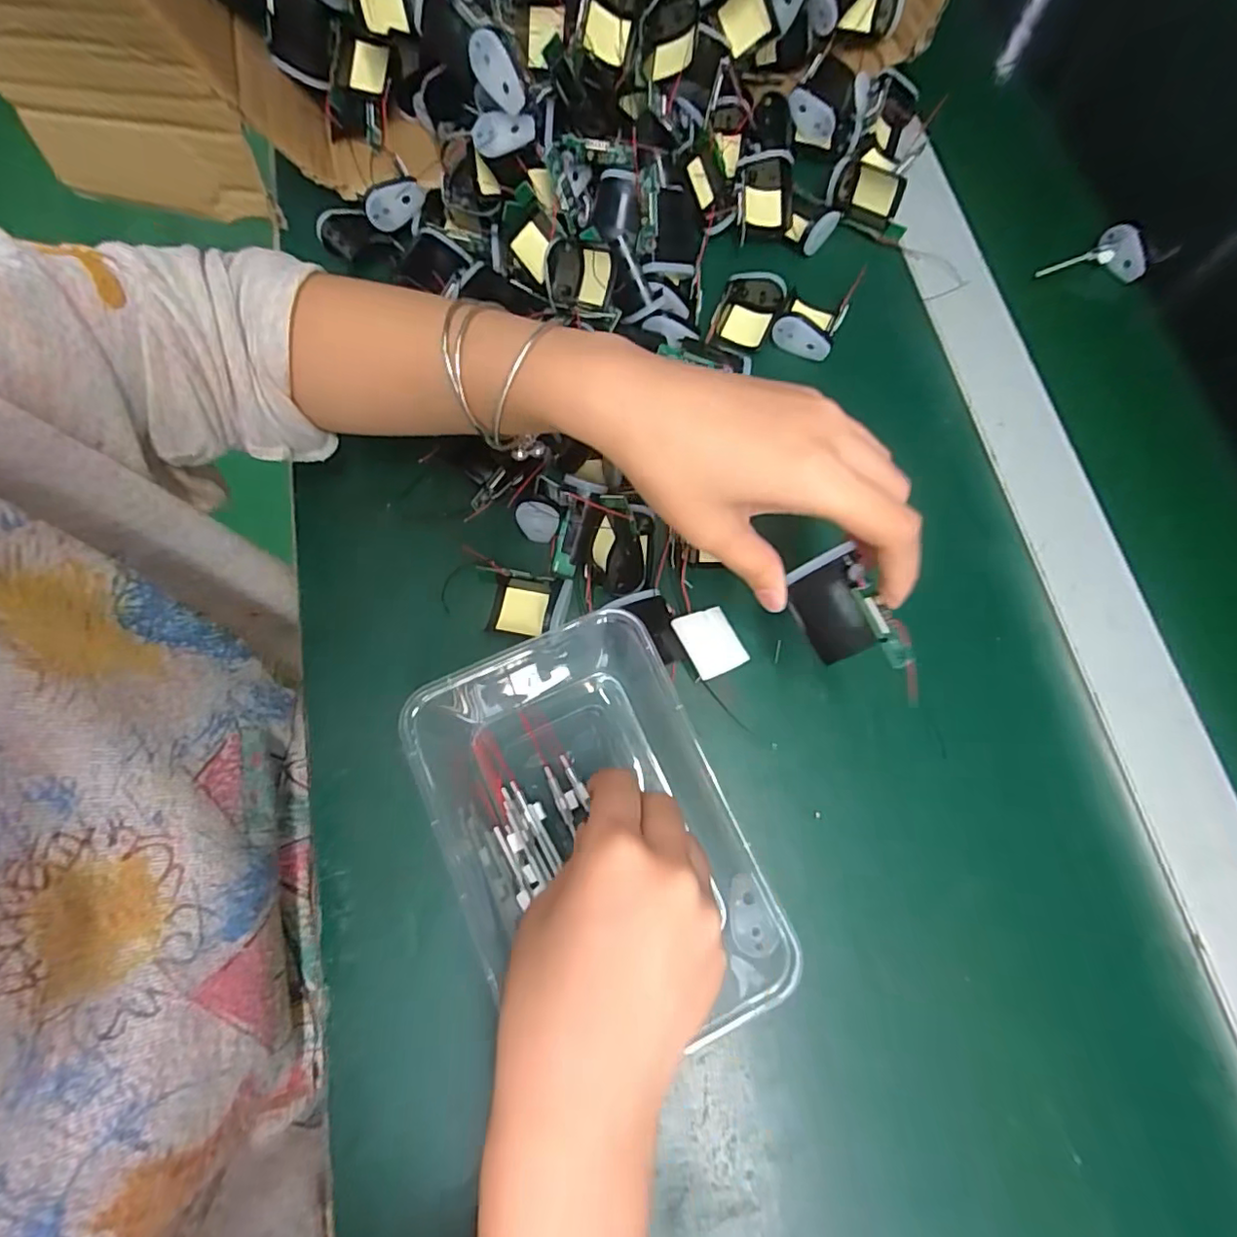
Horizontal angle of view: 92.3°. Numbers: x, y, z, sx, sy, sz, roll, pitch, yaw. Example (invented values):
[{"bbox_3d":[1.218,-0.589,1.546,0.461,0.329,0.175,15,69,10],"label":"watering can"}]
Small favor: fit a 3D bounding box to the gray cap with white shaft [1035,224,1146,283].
[{"bbox_3d":[0.309,-0.229,0.381,0.055,0.023,0.032,-24,76,-6],"label":"gray cap with white shaft"}]

